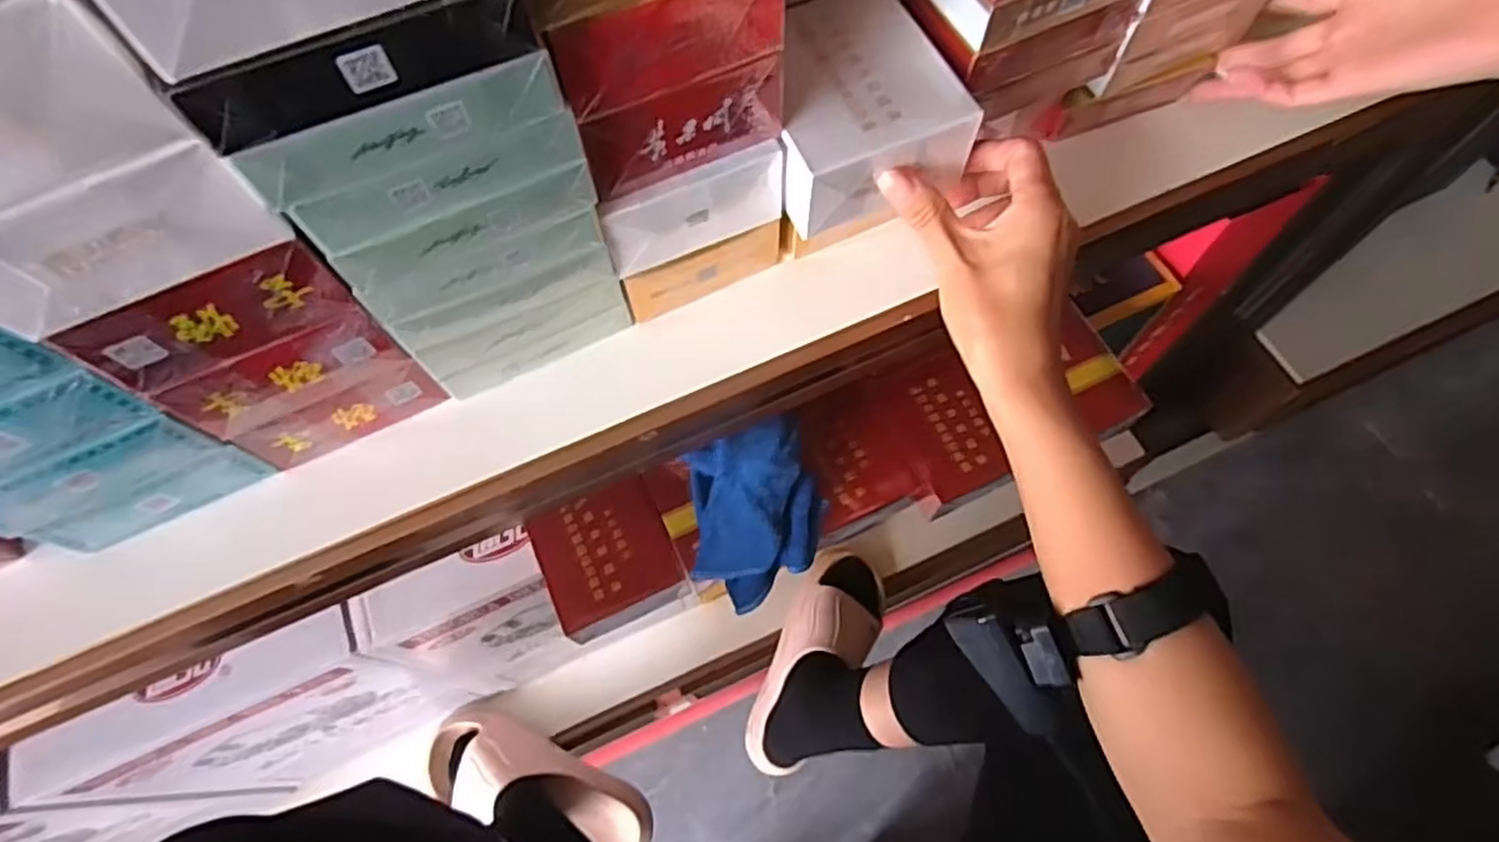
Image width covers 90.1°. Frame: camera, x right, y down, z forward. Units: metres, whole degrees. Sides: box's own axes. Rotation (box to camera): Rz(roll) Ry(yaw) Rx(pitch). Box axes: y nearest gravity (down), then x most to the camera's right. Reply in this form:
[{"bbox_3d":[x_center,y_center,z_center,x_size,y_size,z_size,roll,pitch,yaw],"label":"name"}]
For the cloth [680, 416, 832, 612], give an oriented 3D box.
[{"bbox_3d":[0.005,0.062,0.503,0.087,0.071,0.105,-4,66,0],"label":"cloth"}]

